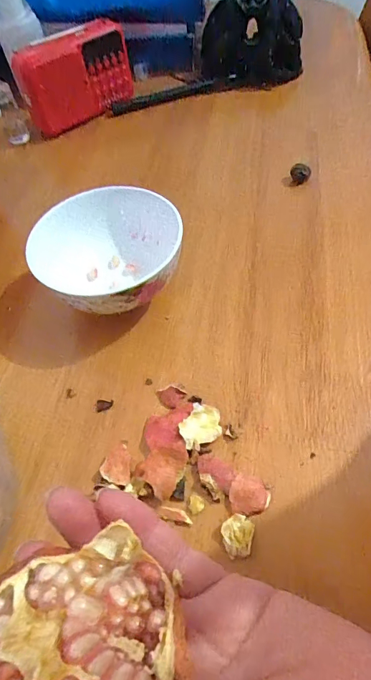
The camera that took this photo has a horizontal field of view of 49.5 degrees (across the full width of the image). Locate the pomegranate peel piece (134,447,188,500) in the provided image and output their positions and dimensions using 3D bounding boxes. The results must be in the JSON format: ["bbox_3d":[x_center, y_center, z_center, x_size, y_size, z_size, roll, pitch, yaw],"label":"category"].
[{"bbox_3d":[-0.011,0.066,0.208,0.022,0.008,0.025,33,65,24],"label":"pomegranate peel piece"}]

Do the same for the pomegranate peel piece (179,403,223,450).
[{"bbox_3d":[0.008,0.048,0.221,0.023,0.009,0.023,-16,56,-5],"label":"pomegranate peel piece"}]

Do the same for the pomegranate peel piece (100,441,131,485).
[{"bbox_3d":[-0.037,0.066,0.217,0.015,0.008,0.025,-7,56,1],"label":"pomegranate peel piece"}]

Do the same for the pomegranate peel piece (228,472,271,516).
[{"bbox_3d":[0.032,0.078,0.202,0.020,0.004,0.020,-3,56,4],"label":"pomegranate peel piece"}]

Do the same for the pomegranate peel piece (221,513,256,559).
[{"bbox_3d":[0.024,0.093,0.192,0.015,0.004,0.019,12,58,14],"label":"pomegranate peel piece"}]

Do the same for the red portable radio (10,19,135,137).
[{"bbox_3d":[-0.111,-0.268,0.411,0.112,0.071,0.033,-21,57,-8],"label":"red portable radio"}]

